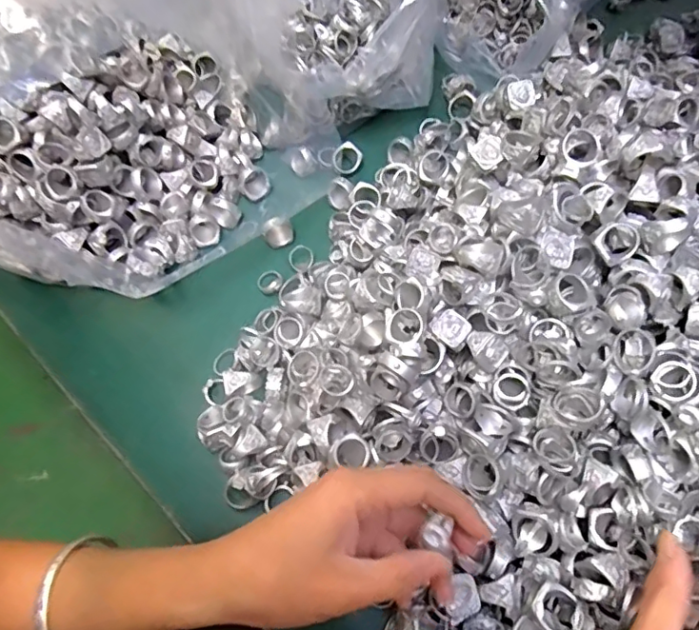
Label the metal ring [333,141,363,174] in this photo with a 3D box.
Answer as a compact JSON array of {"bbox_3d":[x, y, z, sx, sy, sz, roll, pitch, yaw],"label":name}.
[{"bbox_3d":[-0.001,-0.139,0.484,0.025,0.011,0.026,0,113,1],"label":"metal ring"}]

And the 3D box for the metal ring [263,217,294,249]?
[{"bbox_3d":[-0.059,-0.069,0.456,0.024,0.017,0.019,-16,67,-4],"label":"metal ring"}]

